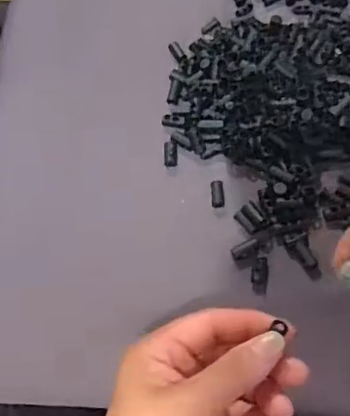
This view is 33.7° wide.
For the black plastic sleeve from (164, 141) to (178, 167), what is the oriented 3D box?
[{"bbox_3d":[-0.003,-0.040,0.427,0.010,0.004,0.021,-2,57,1],"label":"black plastic sleeve"}]

